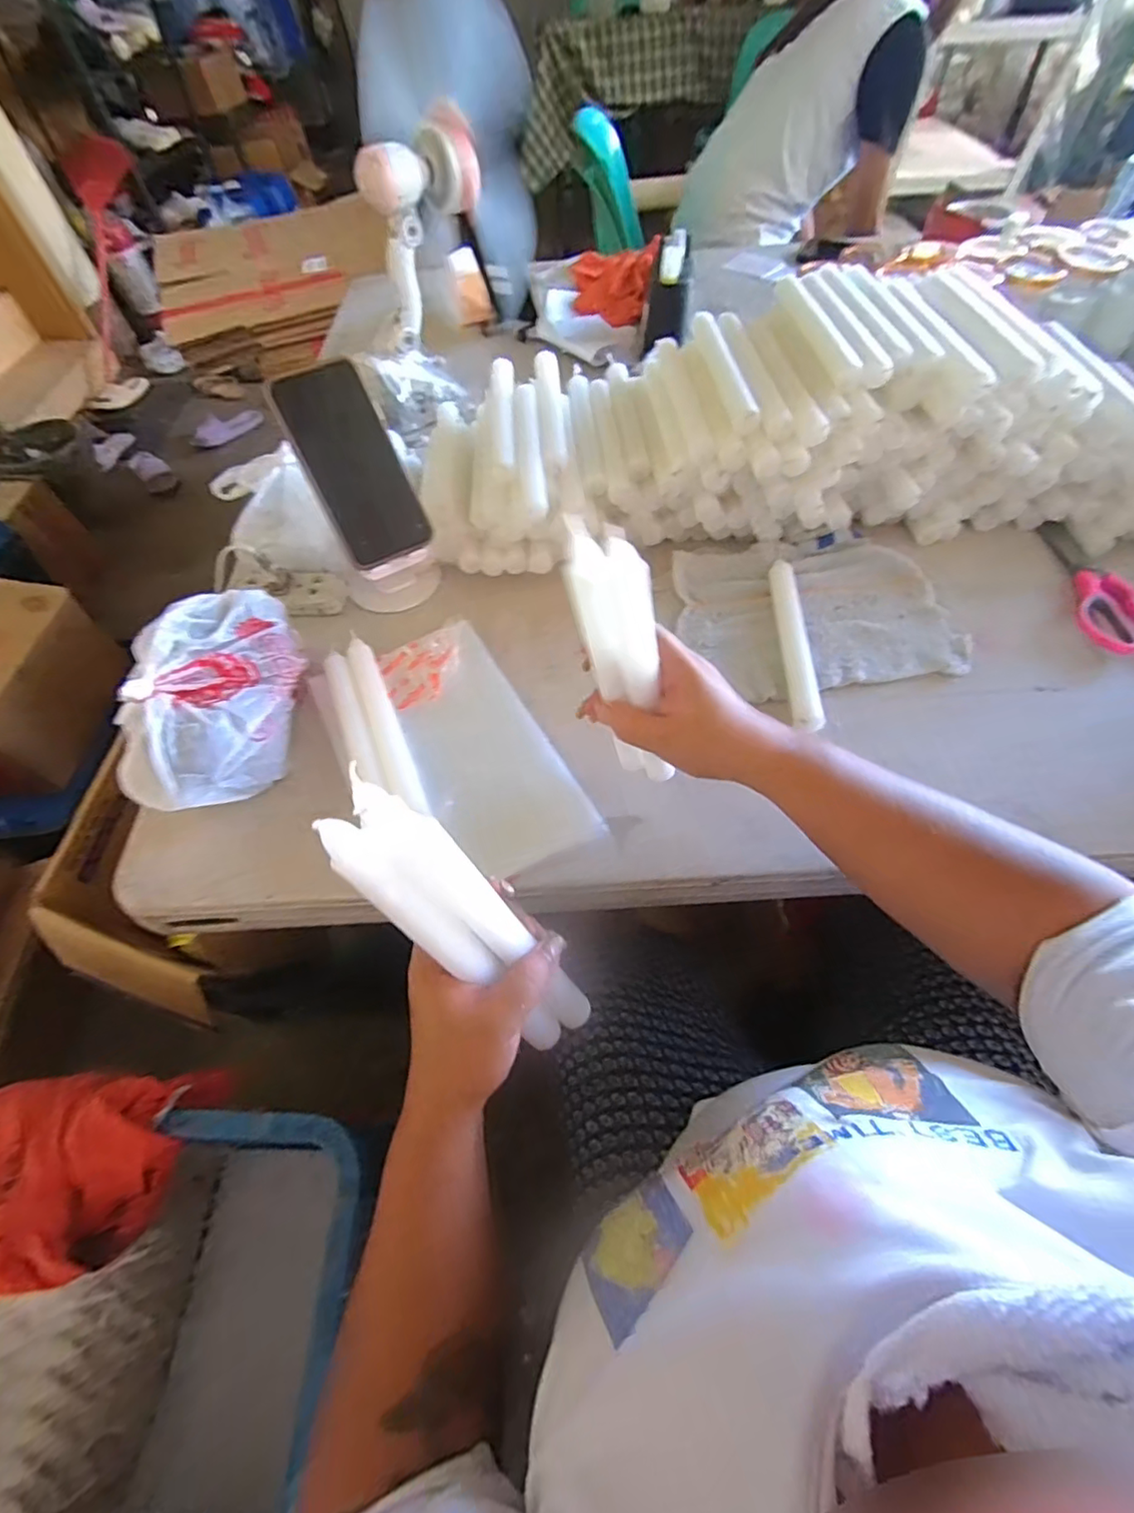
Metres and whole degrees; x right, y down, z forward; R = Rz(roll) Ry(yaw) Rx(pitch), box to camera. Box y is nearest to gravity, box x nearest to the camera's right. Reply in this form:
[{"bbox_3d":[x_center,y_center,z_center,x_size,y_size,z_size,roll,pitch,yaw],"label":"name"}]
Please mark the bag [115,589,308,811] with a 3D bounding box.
[{"bbox_3d":[-0.282,-0.046,0.465,0.105,0.079,0.203,2,58,4],"label":"bag"}]

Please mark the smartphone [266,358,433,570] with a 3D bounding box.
[{"bbox_3d":[-0.180,-0.247,0.492,0.074,0.153,0.012,-28,18,-14],"label":"smartphone"}]

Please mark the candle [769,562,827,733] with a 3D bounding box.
[{"bbox_3d":[0.202,-0.103,0.518,0.022,0.020,0.197,2,58,4],"label":"candle"}]

